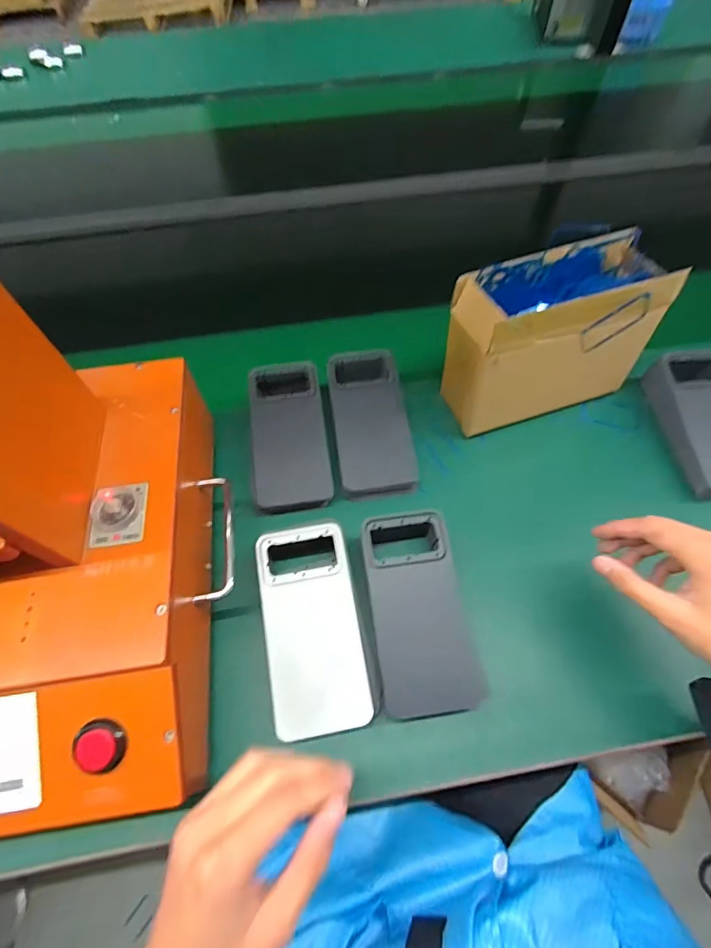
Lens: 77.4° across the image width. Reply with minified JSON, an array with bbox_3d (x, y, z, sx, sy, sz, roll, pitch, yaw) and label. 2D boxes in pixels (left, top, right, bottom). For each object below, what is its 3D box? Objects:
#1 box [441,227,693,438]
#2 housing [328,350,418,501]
[{"bbox_3d":[0.194,-0.136,0.454,0.193,0.156,0.088,-17,62,-8],"label":"box"},{"bbox_3d":[0.017,-0.056,0.465,0.077,0.029,0.164,-6,61,-3],"label":"housing"}]

